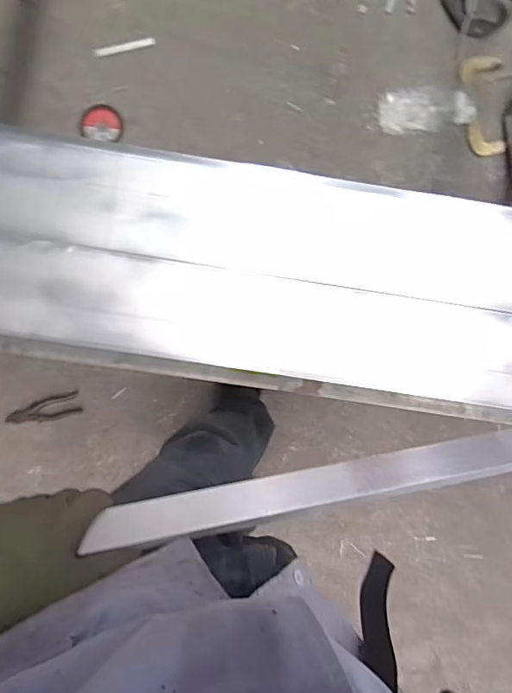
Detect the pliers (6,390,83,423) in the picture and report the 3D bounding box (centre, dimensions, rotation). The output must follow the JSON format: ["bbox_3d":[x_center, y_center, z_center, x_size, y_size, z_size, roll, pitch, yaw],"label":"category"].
[{"bbox_3d":[-0.537,0.162,1.258,0.182,0.020,0.058,-16,92,0],"label":"pliers"}]

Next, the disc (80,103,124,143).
[{"bbox_3d":[-0.380,-0.559,1.235,0.103,0.012,0.087,9,92,-1],"label":"disc"}]

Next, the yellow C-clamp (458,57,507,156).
[{"bbox_3d":[0.579,-0.611,1.251,0.088,0.041,0.245,-8,92,-1],"label":"yellow C-clamp"}]

